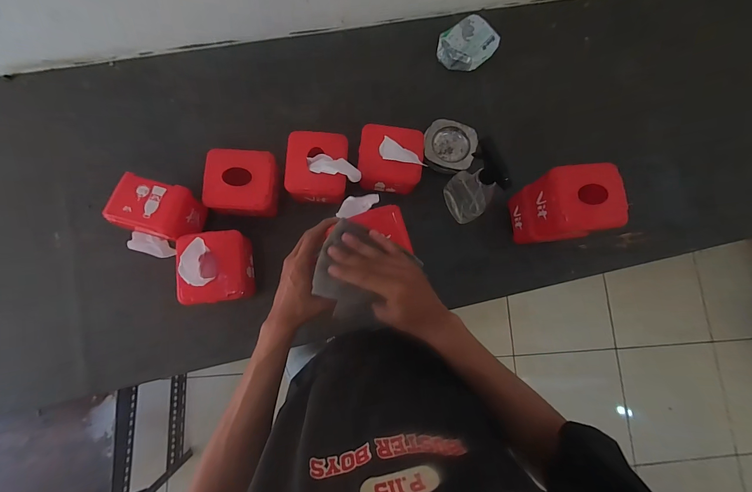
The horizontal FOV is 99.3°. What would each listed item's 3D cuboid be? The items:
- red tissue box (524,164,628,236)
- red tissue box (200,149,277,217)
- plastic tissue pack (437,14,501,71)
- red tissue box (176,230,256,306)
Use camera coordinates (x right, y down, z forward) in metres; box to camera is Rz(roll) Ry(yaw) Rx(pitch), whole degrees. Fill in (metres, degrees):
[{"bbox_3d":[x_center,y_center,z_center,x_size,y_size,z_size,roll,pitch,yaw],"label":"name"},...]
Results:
[{"bbox_3d":[0.367,-0.080,0.590,0.118,0.090,0.120,-3,81,-5],"label":"red tissue box"},{"bbox_3d":[-0.258,-0.117,0.643,0.132,0.092,0.121,2,81,-4],"label":"red tissue box"},{"bbox_3d":[0.214,-0.467,0.749,0.114,0.054,0.111,45,80,4],"label":"plastic tissue pack"},{"bbox_3d":[-0.296,0.040,0.594,0.119,0.130,0.128,-6,81,-5],"label":"red tissue box"}]

